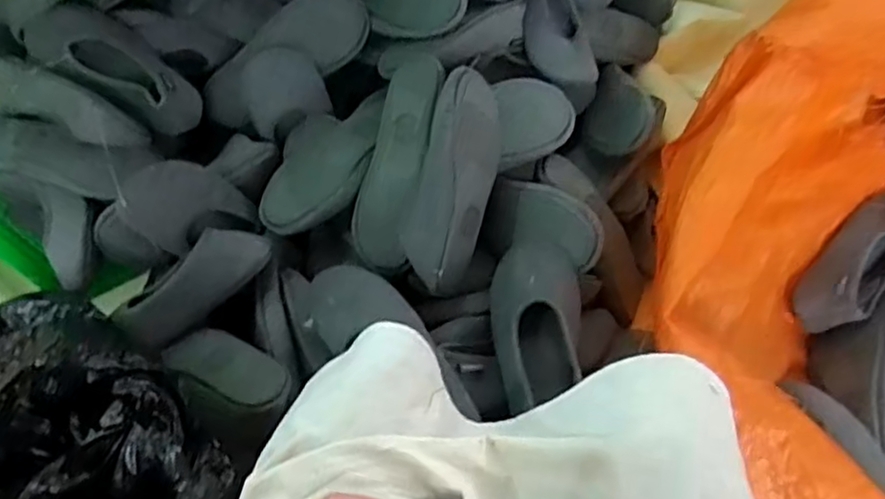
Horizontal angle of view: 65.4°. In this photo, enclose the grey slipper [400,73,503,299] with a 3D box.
[{"bbox_3d":[0.012,-0.073,0.756,0.079,0.070,0.239,12,92,10],"label":"grey slipper"}]

